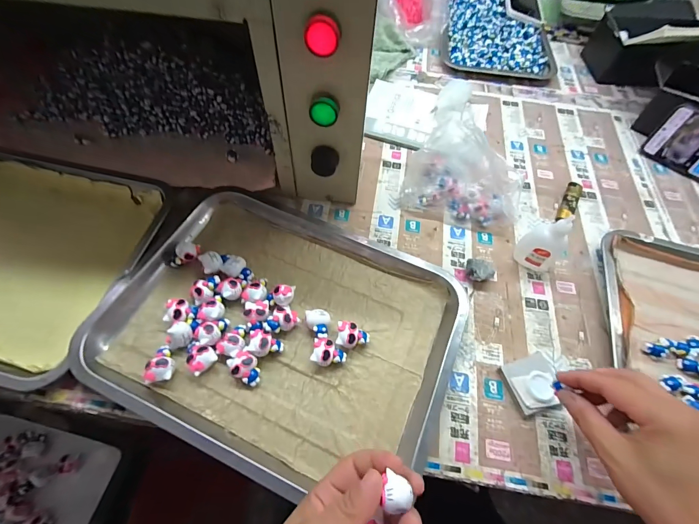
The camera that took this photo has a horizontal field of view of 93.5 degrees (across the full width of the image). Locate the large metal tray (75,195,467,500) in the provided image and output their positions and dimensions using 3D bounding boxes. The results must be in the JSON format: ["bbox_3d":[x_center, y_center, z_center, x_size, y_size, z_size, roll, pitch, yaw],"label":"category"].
[{"bbox_3d":[-0.068,0.064,0.348,0.334,0.024,0.256,24,62,10],"label":"large metal tray"}]

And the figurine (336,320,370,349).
[{"bbox_3d":[0.004,0.077,0.343,0.034,0.022,0.026,7,61,0],"label":"figurine"}]

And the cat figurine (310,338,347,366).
[{"bbox_3d":[-0.020,0.093,0.332,0.034,0.022,0.025,9,61,2],"label":"cat figurine"}]

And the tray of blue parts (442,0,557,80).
[{"bbox_3d":[0.316,-0.523,0.698,0.217,0.039,0.393,12,61,3],"label":"tray of blue parts"}]

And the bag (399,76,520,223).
[{"bbox_3d":[0.157,-0.122,0.420,0.150,0.113,0.107,25,62,10],"label":"bag"}]

